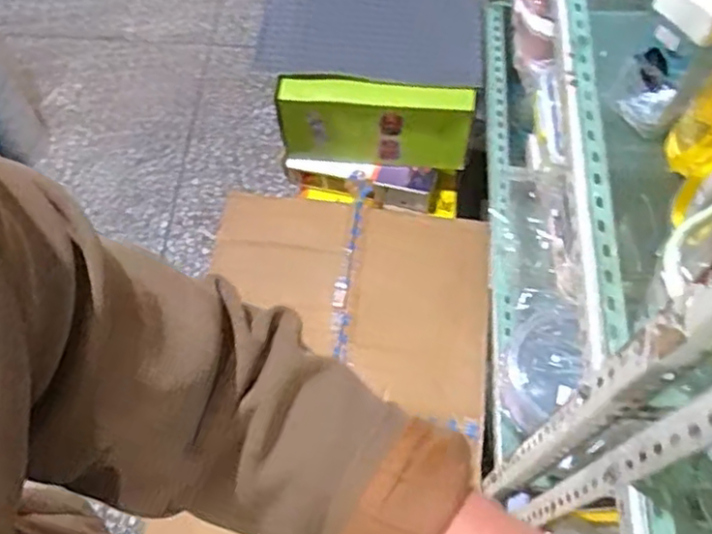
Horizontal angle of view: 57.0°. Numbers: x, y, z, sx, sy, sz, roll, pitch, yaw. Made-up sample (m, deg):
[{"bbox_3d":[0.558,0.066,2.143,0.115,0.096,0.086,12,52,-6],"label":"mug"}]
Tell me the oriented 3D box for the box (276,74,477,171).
[{"bbox_3d":[0.032,-0.259,1.196,0.338,0.178,0.058,6,62,3],"label":"box"}]

